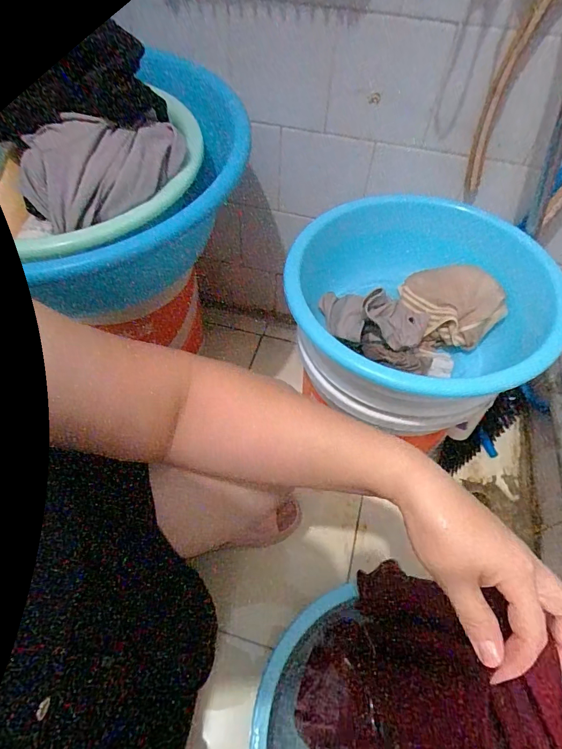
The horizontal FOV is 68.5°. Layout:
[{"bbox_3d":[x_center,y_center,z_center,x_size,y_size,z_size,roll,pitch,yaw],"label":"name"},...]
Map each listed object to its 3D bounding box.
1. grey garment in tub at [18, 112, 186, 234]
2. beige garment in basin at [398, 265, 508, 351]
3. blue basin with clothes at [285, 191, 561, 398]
[{"bbox_3d":[-0.195,-0.238,0.459,0.100,0.060,0.179,34,61,20],"label":"grey garment in tub"},{"bbox_3d":[0.232,-0.100,0.568,0.115,0.049,0.128,-37,64,-24],"label":"beige garment in basin"},{"bbox_3d":[0.183,-0.097,0.542,0.332,0.099,0.326,-33,62,-22],"label":"blue basin with clothes"}]

